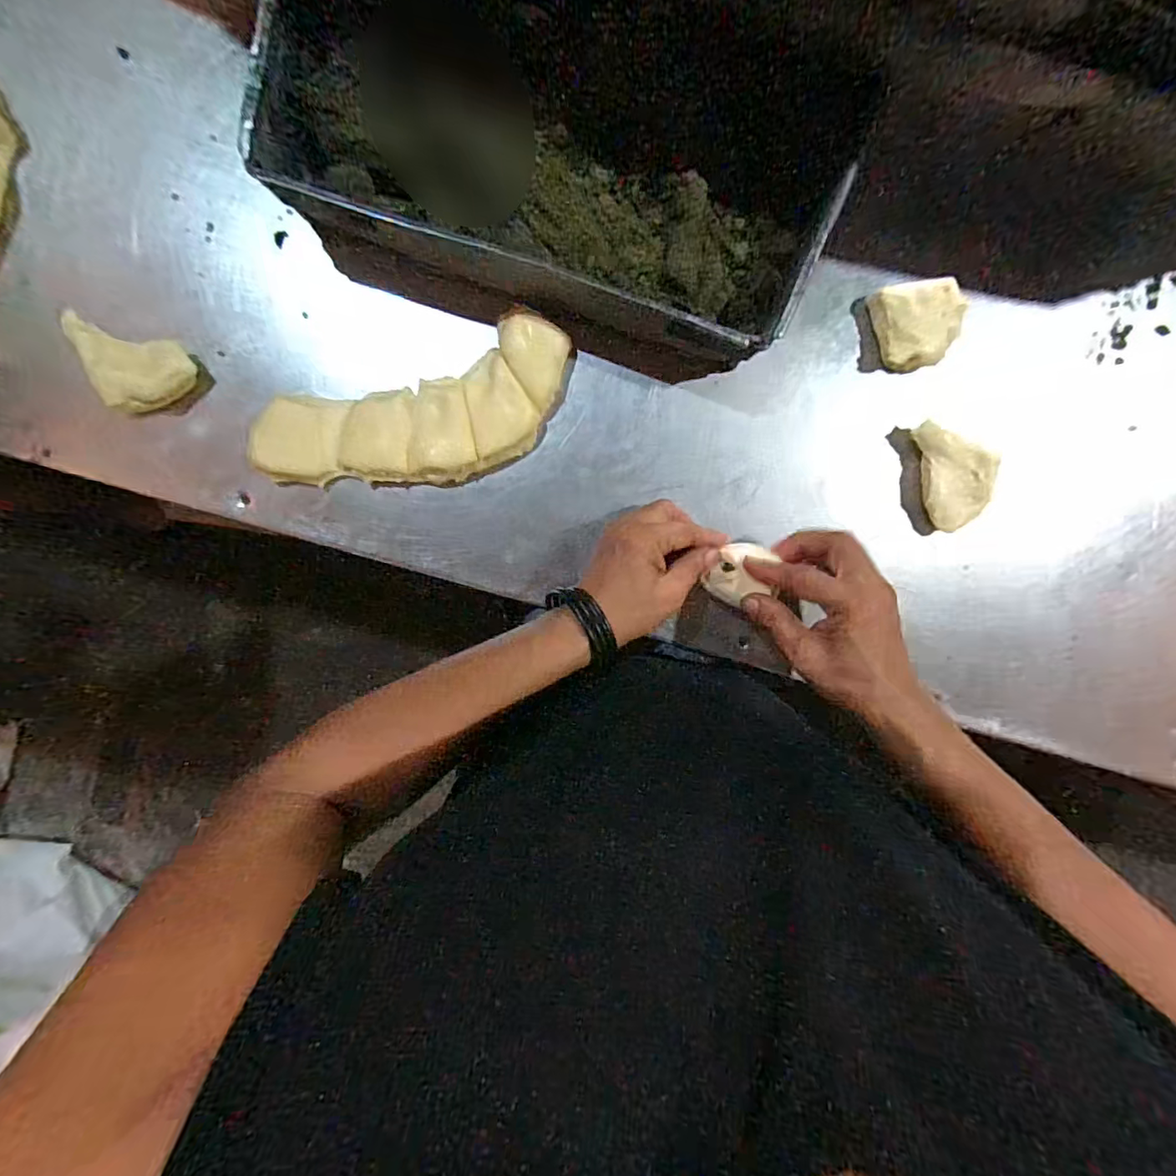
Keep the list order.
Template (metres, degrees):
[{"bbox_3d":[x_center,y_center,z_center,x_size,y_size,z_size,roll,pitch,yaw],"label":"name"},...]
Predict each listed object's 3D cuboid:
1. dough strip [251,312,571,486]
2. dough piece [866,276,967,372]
[{"bbox_3d":[-0.126,-0.124,0.399,0.232,0.023,0.089,-15,96,1],"label":"dough strip"},{"bbox_3d":[0.239,-0.191,0.395,0.058,0.021,0.058,0,96,0],"label":"dough piece"}]

